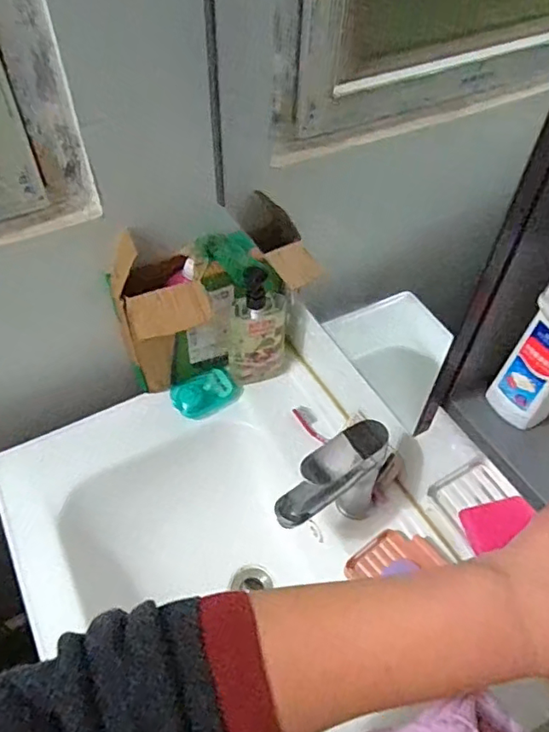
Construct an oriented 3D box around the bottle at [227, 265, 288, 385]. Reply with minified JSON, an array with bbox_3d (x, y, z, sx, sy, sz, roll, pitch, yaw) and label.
[{"bbox_3d":[-0.024,-0.059,0.799,0.089,0.200,0.073,0,51,-2],"label":"bottle"}]

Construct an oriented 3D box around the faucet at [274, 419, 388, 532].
[{"bbox_3d":[0.069,0.149,0.650,0.154,0.181,0.042,-29,57,-23],"label":"faucet"}]

